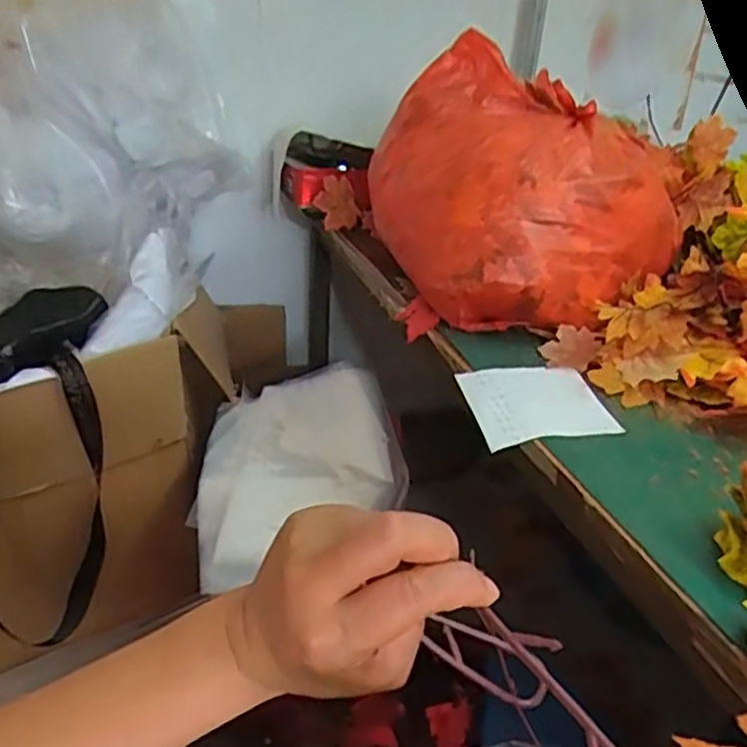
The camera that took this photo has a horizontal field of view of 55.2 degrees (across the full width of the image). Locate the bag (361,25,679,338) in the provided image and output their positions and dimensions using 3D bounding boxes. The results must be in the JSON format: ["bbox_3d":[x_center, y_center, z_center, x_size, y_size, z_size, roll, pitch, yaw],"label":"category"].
[{"bbox_3d":[0.172,-0.247,0.958,0.373,0.271,0.300,25,34,37],"label":"bag"}]

